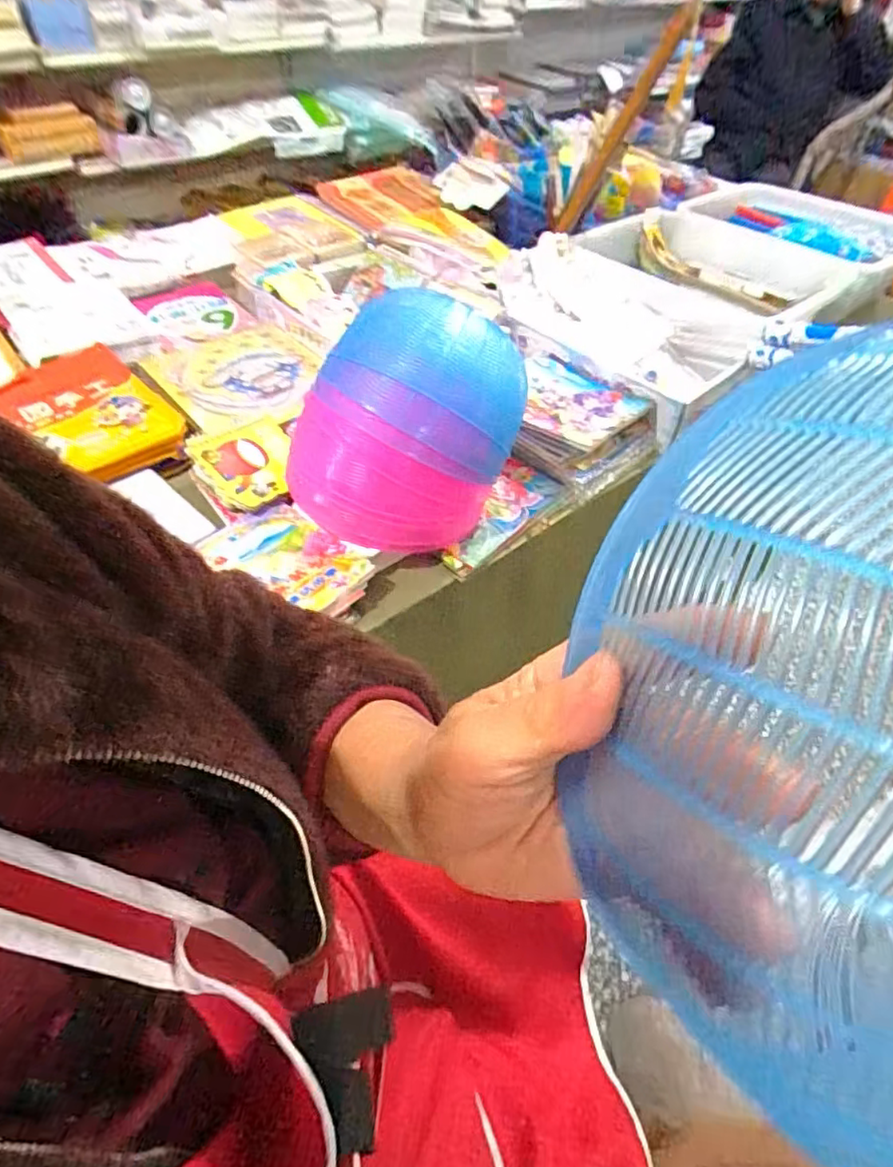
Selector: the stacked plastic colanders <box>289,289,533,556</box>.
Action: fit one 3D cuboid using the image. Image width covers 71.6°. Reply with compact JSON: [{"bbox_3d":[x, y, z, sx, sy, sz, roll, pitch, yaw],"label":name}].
[{"bbox_3d":[-0.043,-0.190,0.719,0.223,0.208,0.221,2,49,-2],"label":"stacked plastic colanders"}]

